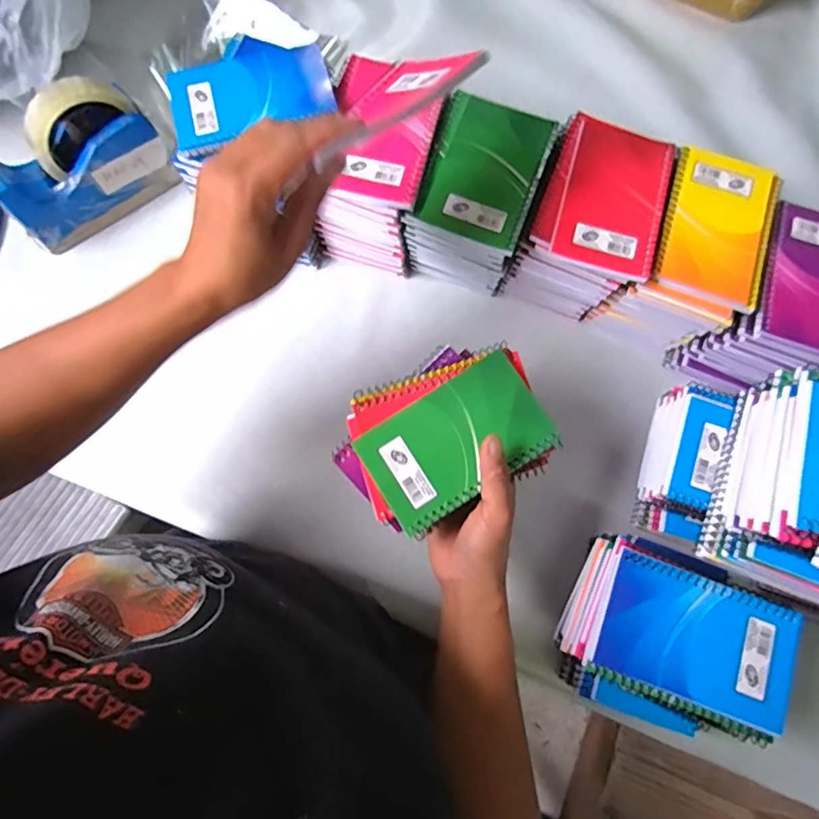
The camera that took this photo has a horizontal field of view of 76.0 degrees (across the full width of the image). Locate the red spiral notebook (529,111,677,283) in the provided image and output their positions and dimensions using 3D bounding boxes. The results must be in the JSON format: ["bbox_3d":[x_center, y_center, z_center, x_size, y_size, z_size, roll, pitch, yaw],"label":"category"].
[{"bbox_3d":[0.165,-0.179,0.436,0.096,0.009,0.127,20,79,4],"label":"red spiral notebook"}]

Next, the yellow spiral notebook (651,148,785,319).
[{"bbox_3d":[0.259,-0.153,0.438,0.089,0.012,0.128,21,79,4],"label":"yellow spiral notebook"}]

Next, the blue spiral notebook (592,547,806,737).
[{"bbox_3d":[0.200,0.157,0.361,0.127,0.008,0.082,19,79,4],"label":"blue spiral notebook"}]

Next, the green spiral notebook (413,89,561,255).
[{"bbox_3d":[0.063,-0.202,0.437,0.091,0.010,0.126,21,79,4],"label":"green spiral notebook"}]

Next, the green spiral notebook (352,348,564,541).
[{"bbox_3d":[0.034,0.024,0.379,0.128,0.014,0.081,-34,81,-7],"label":"green spiral notebook"}]

